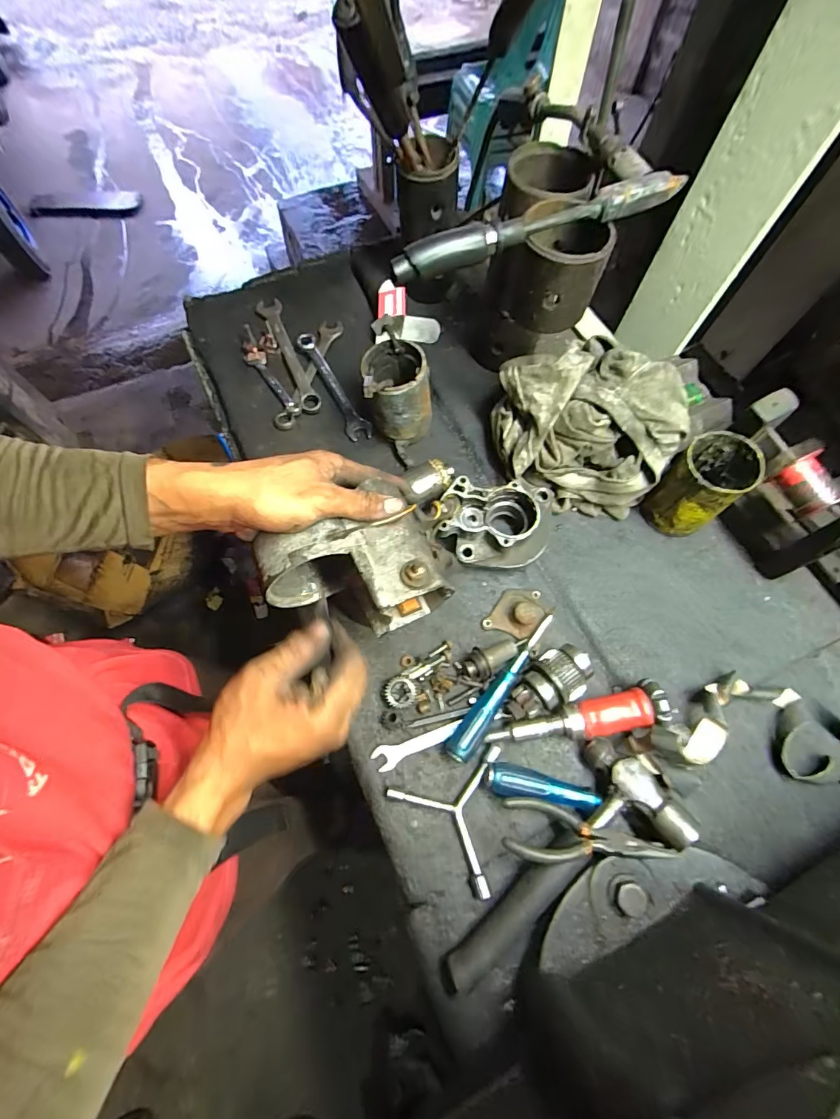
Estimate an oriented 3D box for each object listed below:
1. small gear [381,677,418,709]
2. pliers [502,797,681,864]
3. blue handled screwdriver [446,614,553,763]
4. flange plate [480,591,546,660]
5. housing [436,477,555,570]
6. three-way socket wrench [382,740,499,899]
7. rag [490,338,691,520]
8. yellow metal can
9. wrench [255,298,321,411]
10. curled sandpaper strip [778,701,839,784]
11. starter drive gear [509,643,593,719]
[{"bbox_3d":[-0.023,0.140,0.458,0.037,0.015,0.032,0,69,-1],"label":"small gear"},{"bbox_3d":[0.149,0.244,0.393,0.149,0.011,0.052,2,35,-6],"label":"pliers"},{"bbox_3d":[0.090,0.131,0.455,0.027,0.032,0.181,40,73,13],"label":"blue handled screwdriver"},{"bbox_3d":[0.117,0.063,0.495,0.067,0.021,0.069,29,71,10],"label":"flange plate"},{"bbox_3d":[0.091,-0.041,0.510,0.134,0.062,0.098,-2,69,-2],"label":"housing"},{"bbox_3d":[0.043,0.255,0.412,0.116,0.016,0.111,-19,71,-8],"label":"three-way socket wrench"},{"bbox_3d":[0.183,-0.157,0.507,0.205,0.153,0.136,22,70,7],"label":"rag"},{"bbox_3d":[0.316,-0.083,0.499,0.069,0.116,0.078,41,74,13],"label":"yellow metal can"},{"bbox_3d":[-0.195,-0.305,0.639,0.036,0.011,0.222,-21,71,-9],"label":"wrench"},{"bbox_3d":[0.388,0.188,0.444,0.060,0.027,0.074,-5,69,-3],"label":"curled sandpaper strip"},{"bbox_3d":[0.132,0.129,0.452,0.094,0.046,0.052,-24,71,-10],"label":"starter drive gear"}]

